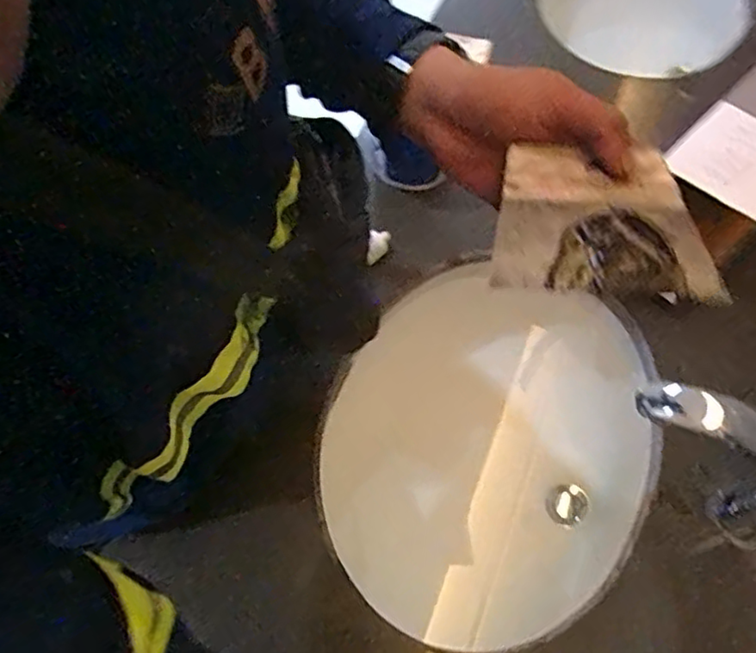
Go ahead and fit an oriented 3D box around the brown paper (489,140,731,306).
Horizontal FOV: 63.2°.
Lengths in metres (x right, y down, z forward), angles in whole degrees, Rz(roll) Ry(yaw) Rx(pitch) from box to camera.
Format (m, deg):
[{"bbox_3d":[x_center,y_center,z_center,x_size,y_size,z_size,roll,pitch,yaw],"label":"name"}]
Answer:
[{"bbox_3d":[0.114,-0.054,0.313,0.104,0.012,0.091,7,55,3],"label":"brown paper"}]

